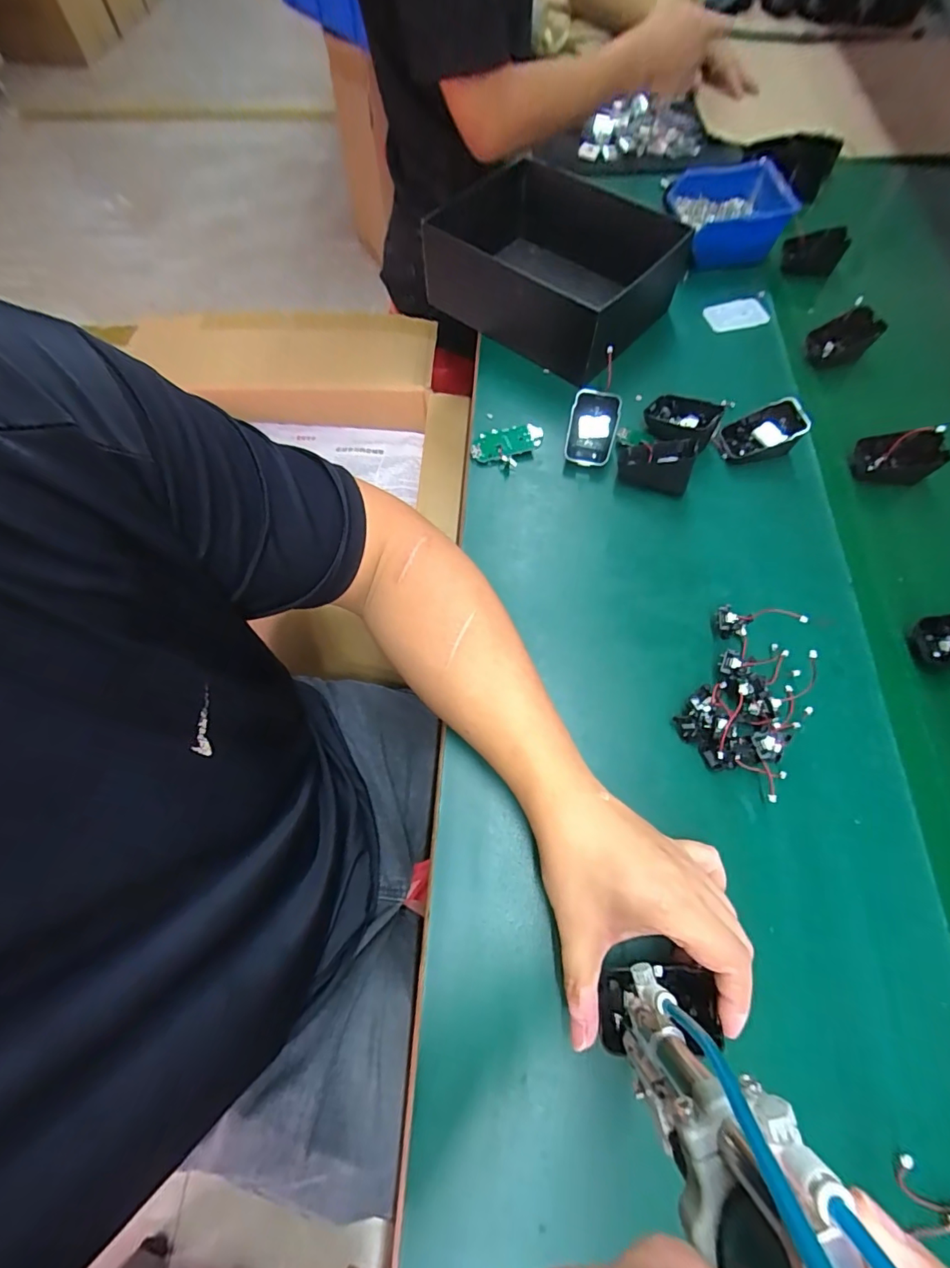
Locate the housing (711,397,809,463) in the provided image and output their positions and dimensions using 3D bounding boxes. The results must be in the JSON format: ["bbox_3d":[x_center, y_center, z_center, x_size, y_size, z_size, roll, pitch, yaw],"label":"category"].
[{"bbox_3d":[0.280,-0.198,0.485,0.071,0.041,0.047,0,66,1],"label":"housing"}]

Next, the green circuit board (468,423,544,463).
[{"bbox_3d":[0.032,-0.200,0.505,0.077,0.008,0.039,-17,67,-7],"label":"green circuit board"}]

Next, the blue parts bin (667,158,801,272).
[{"bbox_3d":[0.309,-0.520,0.604,0.131,0.072,0.114,-3,66,-1],"label":"blue parts bin"}]

